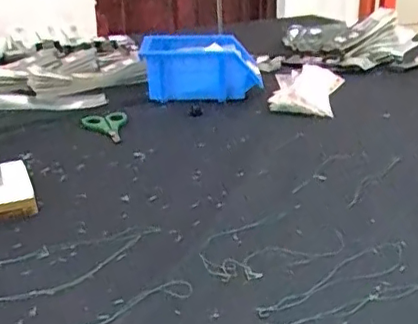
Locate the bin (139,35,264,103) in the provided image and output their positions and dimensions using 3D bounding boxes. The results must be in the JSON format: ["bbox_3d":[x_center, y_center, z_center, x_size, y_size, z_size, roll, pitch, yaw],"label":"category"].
[{"bbox_3d":[-0.014,-0.144,0.922,0.179,0.083,0.094,-7,24,-16],"label":"bin"}]

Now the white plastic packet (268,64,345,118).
[{"bbox_3d":[0.153,-0.116,0.930,0.104,0.025,0.207,4,23,9],"label":"white plastic packet"}]

